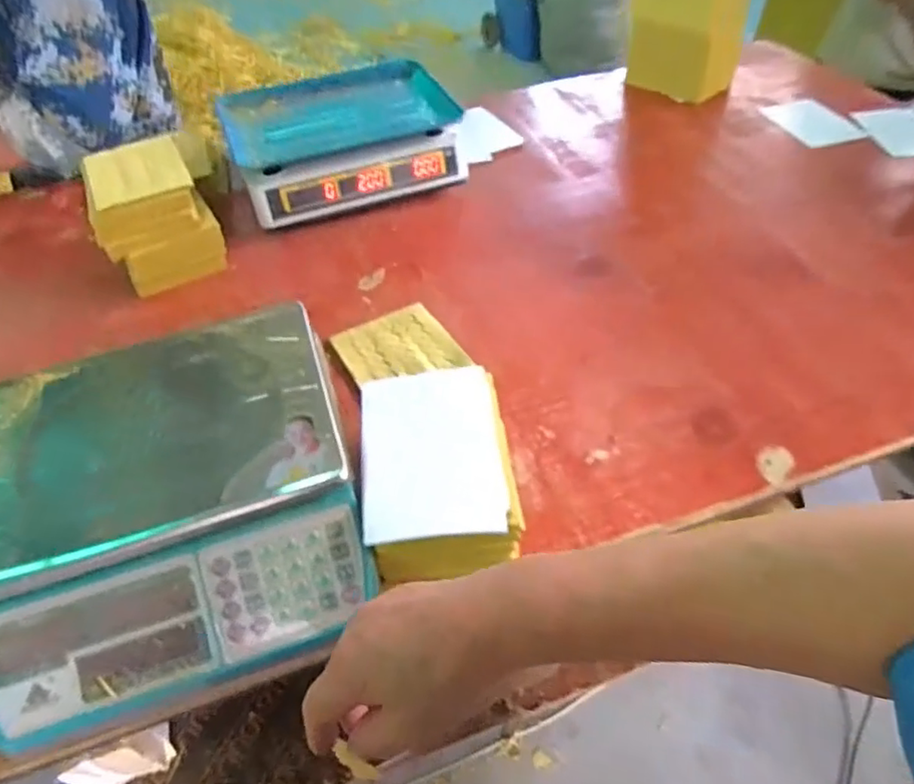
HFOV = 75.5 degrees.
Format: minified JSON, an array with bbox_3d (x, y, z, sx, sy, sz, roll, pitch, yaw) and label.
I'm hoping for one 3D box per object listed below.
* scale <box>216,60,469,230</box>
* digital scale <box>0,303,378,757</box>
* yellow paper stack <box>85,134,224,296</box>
[{"bbox_3d":[-0.176,-0.384,0.913,0.328,0.103,0.256,-18,52,-11],"label":"scale"},{"bbox_3d":[-0.253,0.096,0.516,0.319,0.110,0.318,-16,52,-10],"label":"digital scale"},{"bbox_3d":[-0.406,-0.231,0.792,0.134,0.120,0.163,-28,54,-18],"label":"yellow paper stack"}]

